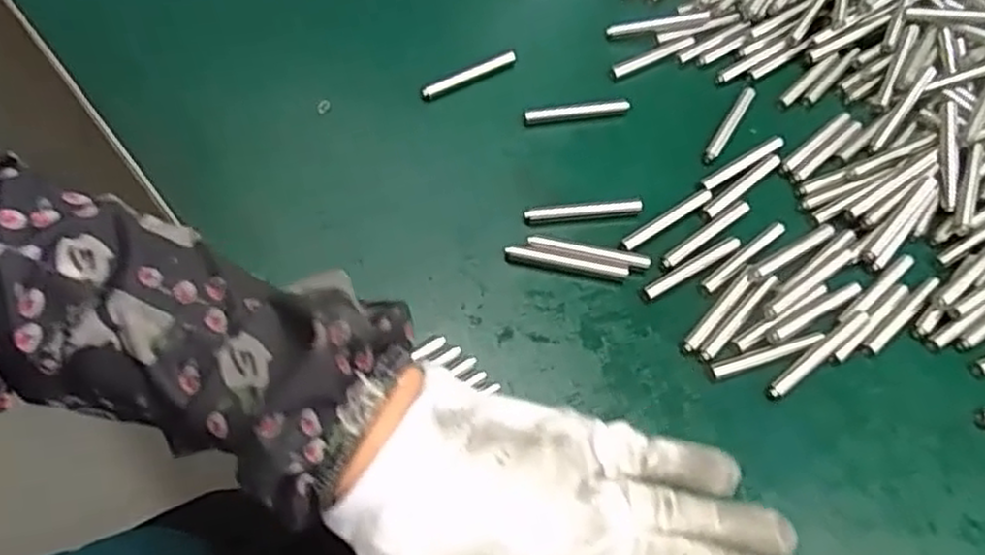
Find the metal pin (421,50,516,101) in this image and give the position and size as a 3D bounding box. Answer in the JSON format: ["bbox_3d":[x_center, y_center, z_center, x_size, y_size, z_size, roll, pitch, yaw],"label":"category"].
[{"bbox_3d":[-0.013,-0.111,0.410,0.058,0.009,0.008,-28,65,-19],"label":"metal pin"}]

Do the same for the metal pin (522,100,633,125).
[{"bbox_3d":[0.046,-0.090,0.398,0.057,0.005,0.009,-8,60,-8],"label":"metal pin"}]

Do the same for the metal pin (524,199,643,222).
[{"bbox_3d":[0.046,-0.033,0.366,0.059,0.004,0.007,-7,60,-8],"label":"metal pin"}]

